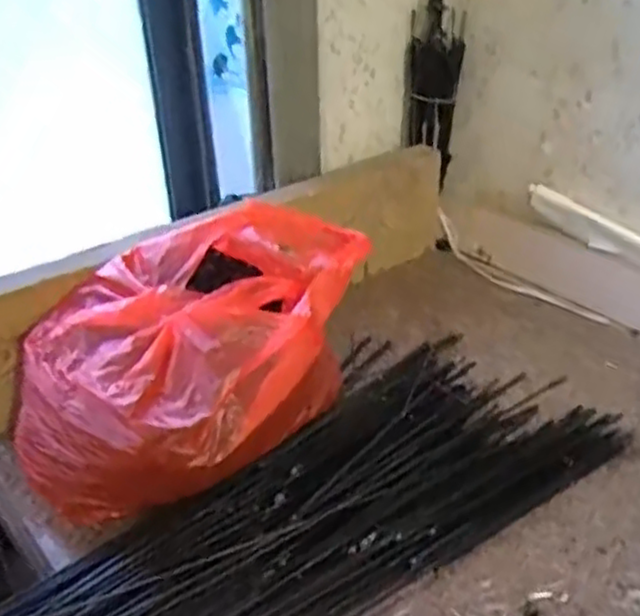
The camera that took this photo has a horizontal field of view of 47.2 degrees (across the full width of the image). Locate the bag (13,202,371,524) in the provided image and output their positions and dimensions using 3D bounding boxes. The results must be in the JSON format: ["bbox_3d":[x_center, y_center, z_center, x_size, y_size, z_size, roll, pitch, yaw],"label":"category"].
[{"bbox_3d":[-0.108,0.028,0.604,0.219,0.152,0.275,21,35,34],"label":"bag"}]

